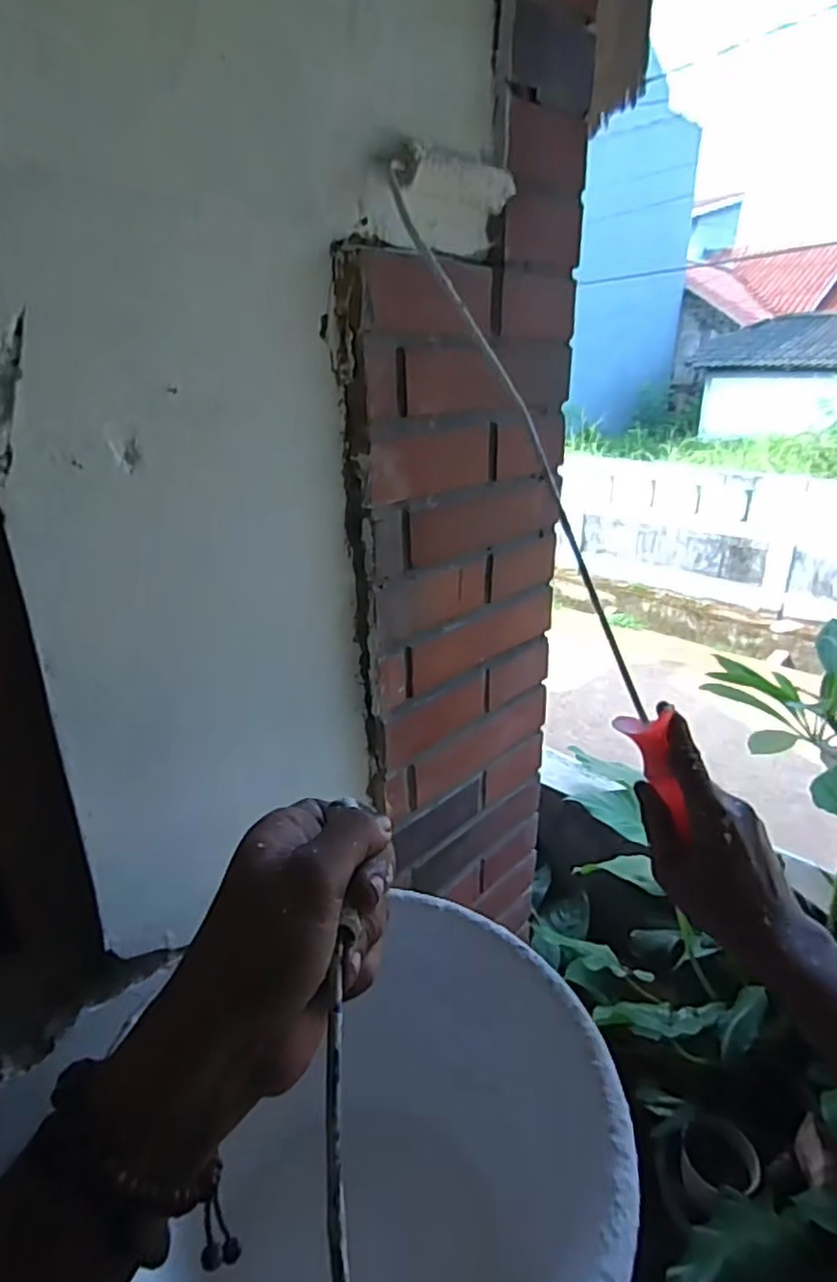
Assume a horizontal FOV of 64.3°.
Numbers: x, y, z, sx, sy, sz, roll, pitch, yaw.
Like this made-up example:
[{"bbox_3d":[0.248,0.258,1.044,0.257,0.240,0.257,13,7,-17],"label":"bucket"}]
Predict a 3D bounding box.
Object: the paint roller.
[{"bbox_3d":[0.103,-0.119,0.507,0.120,0.503,0.051,-19,-2,-33],"label":"paint roller"}]

